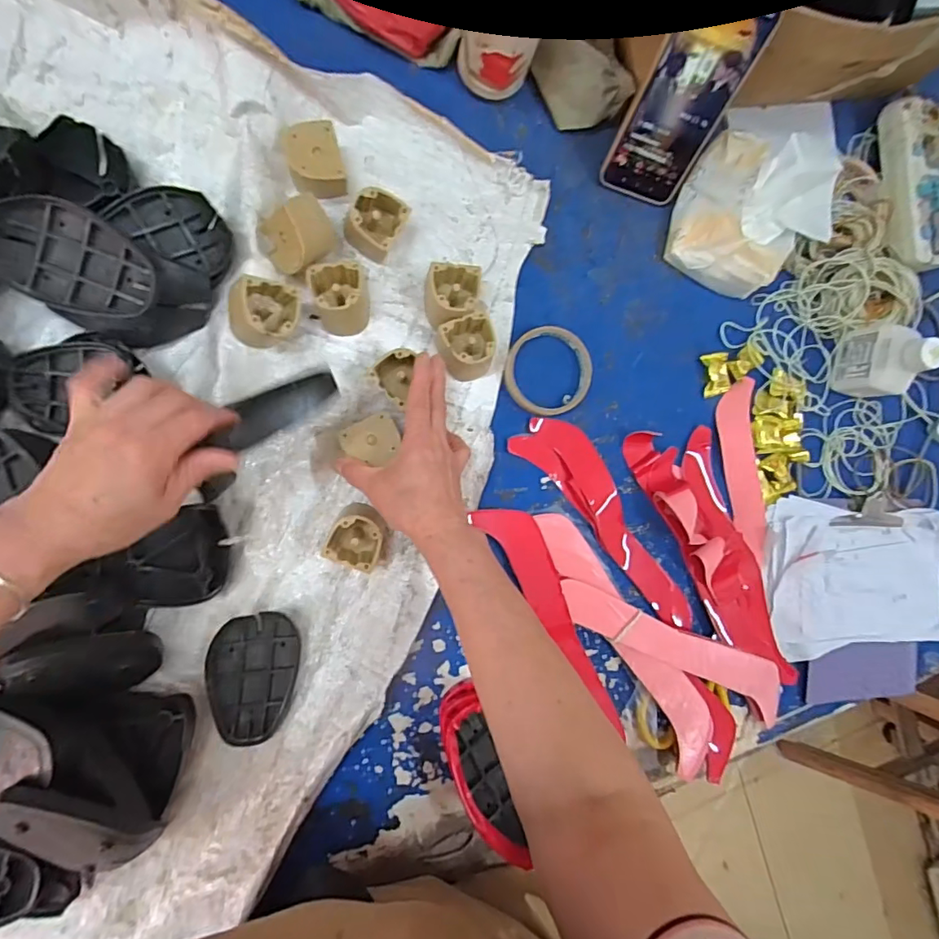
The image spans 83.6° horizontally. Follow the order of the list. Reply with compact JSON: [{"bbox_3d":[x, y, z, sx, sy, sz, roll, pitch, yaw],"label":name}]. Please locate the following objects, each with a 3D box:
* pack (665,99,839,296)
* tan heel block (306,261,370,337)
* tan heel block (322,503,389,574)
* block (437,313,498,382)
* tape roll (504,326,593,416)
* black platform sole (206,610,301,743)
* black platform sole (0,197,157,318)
[{"bbox_3d":[0.290,-0.267,0.526,0.140,0.076,0.166,26,85,-9],"label":"pack"},{"bbox_3d":[-0.114,-0.152,0.466,0.048,0.041,0.056,-9,91,-10],"label":"tan heel block"},{"bbox_3d":[-0.098,0.059,0.474,0.052,0.037,0.053,20,86,-9],"label":"tan heel block"},{"bbox_3d":[0.000,-0.113,0.487,0.053,0.037,0.053,-24,94,-9],"label":"block"},{"bbox_3d":[0.078,-0.097,0.517,0.086,0.010,0.086,0,90,-10],"label":"tape roll"},{"bbox_3d":[-0.191,0.184,0.462,0.074,0.015,0.114,1,89,-10],"label":"black platform sole"},{"bbox_3d":[-0.304,-0.157,0.398,0.120,0.026,0.076,20,113,-10],"label":"black platform sole"}]

